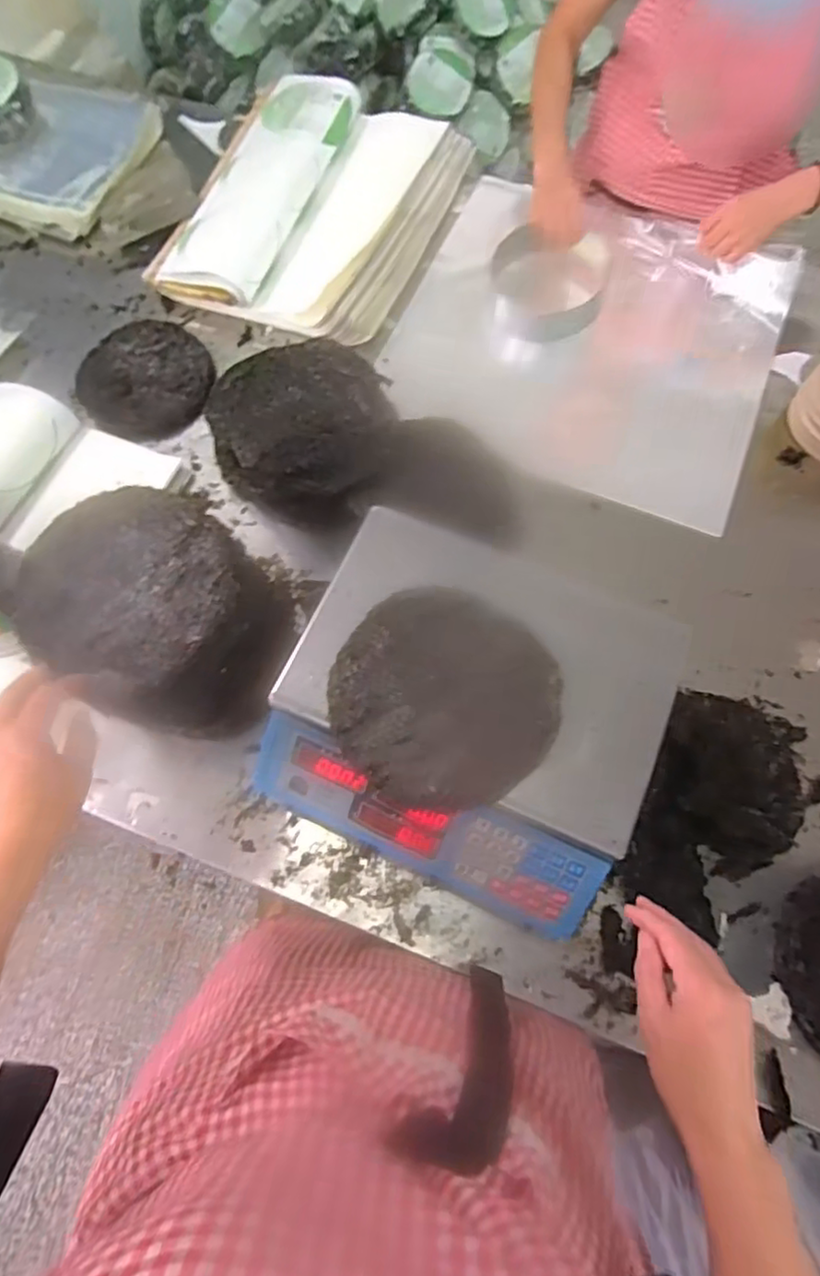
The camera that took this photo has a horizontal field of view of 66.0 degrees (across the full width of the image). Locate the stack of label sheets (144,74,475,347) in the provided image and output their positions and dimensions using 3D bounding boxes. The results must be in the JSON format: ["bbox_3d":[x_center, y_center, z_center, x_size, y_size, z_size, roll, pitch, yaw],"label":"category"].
[{"bbox_3d":[-0.148,-0.703,1.024,0.379,0.073,0.513,18,70,7],"label":"stack of label sheets"}]

